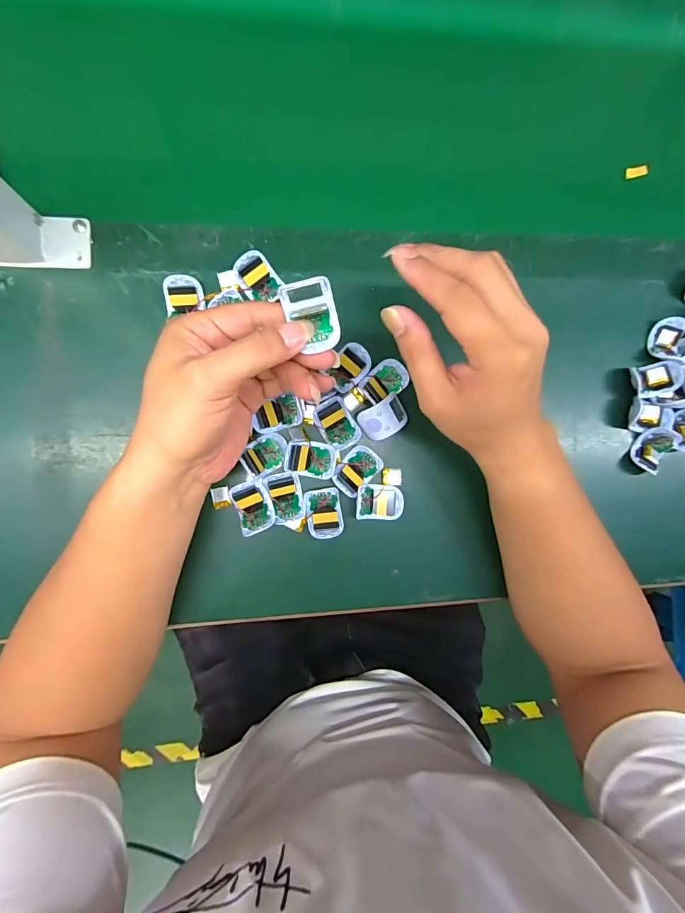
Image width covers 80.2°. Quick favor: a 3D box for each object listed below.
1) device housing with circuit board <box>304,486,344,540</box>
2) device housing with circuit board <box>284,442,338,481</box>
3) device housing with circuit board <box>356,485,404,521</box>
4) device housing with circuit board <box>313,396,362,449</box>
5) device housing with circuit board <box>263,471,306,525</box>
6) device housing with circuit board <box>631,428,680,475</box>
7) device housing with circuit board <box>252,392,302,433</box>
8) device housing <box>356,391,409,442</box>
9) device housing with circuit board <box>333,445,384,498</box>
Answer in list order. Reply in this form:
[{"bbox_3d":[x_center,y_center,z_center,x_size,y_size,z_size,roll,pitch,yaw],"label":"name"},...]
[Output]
[{"bbox_3d":[-0.015,0.048,0.347,0.031,0.010,0.041,-7,93,-7],"label":"device housing with circuit board"},{"bbox_3d":[-0.027,0.002,0.343,0.042,0.011,0.030,11,91,-7],"label":"device housing with circuit board"},{"bbox_3d":[0.033,0.041,0.352,0.041,0.013,0.029,2,92,-7],"label":"device housing with circuit board"},{"bbox_3d":[-0.004,-0.028,0.344,0.030,0.014,0.042,-30,96,-5],"label":"device housing with circuit board"},{"bbox_3d":[-0.047,0.035,0.341,0.028,0.011,0.042,-13,94,-6],"label":"device housing with circuit board"},{"bbox_3d":[0.296,-0.006,0.385,0.031,0.019,0.040,31,88,-7],"label":"device housing with circuit board"},{"bbox_3d":[-0.054,-0.035,0.339,0.039,0.011,0.026,-16,94,-6],"label":"device housing with circuit board"},{"bbox_3d":[0.035,-0.032,0.347,0.039,0.016,0.029,-31,96,-5],"label":"device housing"},{"bbox_3d":[0.012,0.012,0.349,0.043,0.010,0.032,-41,96,-4],"label":"device housing with circuit board"}]

